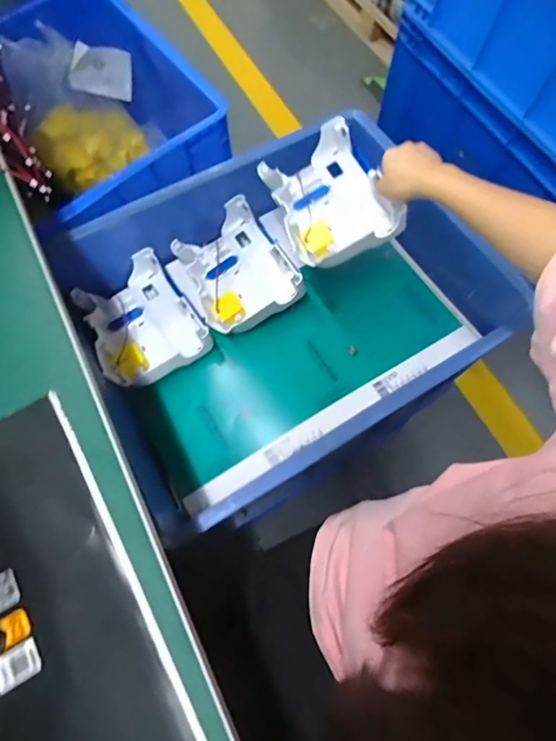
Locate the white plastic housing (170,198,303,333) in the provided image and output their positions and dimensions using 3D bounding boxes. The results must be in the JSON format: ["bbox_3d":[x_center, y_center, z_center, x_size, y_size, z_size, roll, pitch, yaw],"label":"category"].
[{"bbox_3d":[-0.068,-0.149,0.643,0.152,0.067,0.186,-29,72,-12],"label":"white plastic housing"}]

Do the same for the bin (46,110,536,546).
[{"bbox_3d":[0.007,-0.102,0.600,0.510,0.152,0.433,-29,72,-12],"label":"bin"}]

